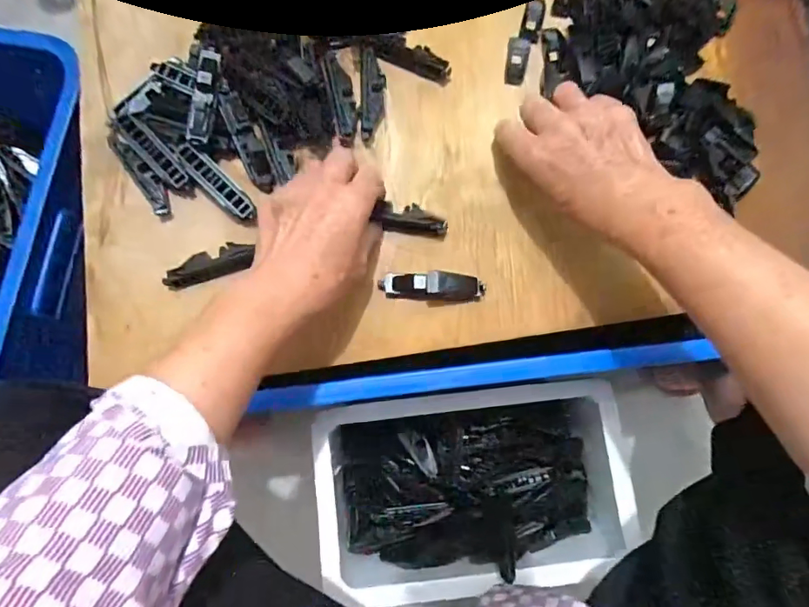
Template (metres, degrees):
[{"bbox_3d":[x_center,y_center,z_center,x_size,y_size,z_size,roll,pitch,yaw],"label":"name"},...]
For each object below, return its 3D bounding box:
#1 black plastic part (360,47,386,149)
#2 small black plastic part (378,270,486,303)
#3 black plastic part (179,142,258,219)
[{"bbox_3d":[-0.027,-0.177,0.411,0.020,0.013,0.080,0,78,-1],"label":"black plastic part"},{"bbox_3d":[0.022,-0.013,0.381,0.083,0.025,0.020,3,78,0],"label":"small black plastic part"},{"bbox_3d":[-0.152,-0.098,0.389,0.078,0.011,0.017,45,81,-4],"label":"black plastic part"}]

